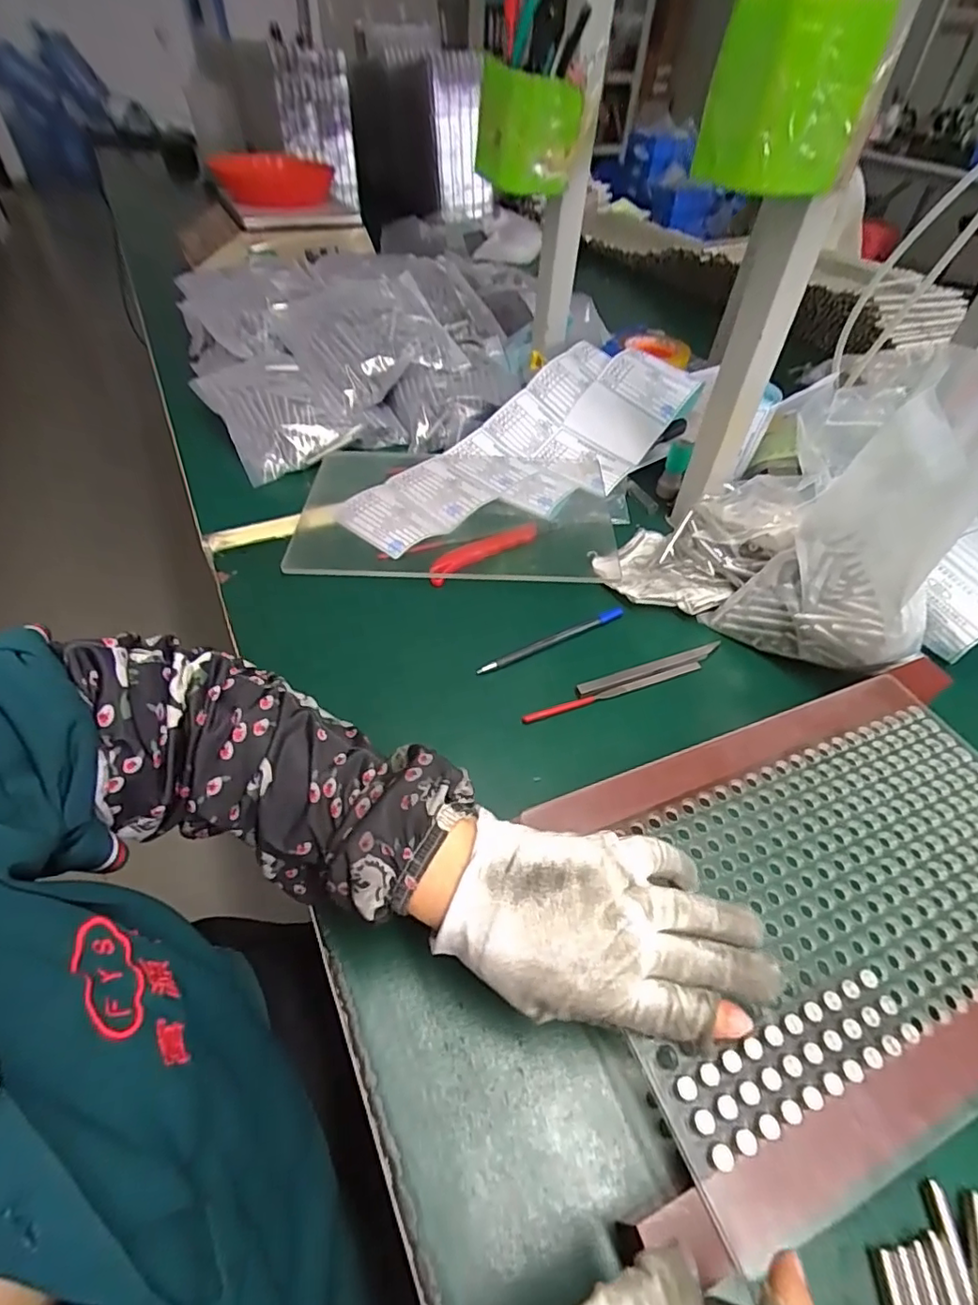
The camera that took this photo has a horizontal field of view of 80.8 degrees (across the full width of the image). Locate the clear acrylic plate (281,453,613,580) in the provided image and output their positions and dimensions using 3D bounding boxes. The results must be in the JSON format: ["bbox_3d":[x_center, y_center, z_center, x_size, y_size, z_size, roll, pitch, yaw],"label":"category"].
[{"bbox_3d":[-0.032,-0.141,0.566,0.301,0.005,0.199,3,48,0],"label":"clear acrylic plate"}]

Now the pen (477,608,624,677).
[{"bbox_3d":[0.053,-0.011,0.469,0.141,0.007,0.010,-23,54,-22],"label":"pen"}]

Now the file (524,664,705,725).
[{"bbox_3d":[0.097,0.030,0.439,0.153,0.008,0.006,-15,51,-16],"label":"file"}]

